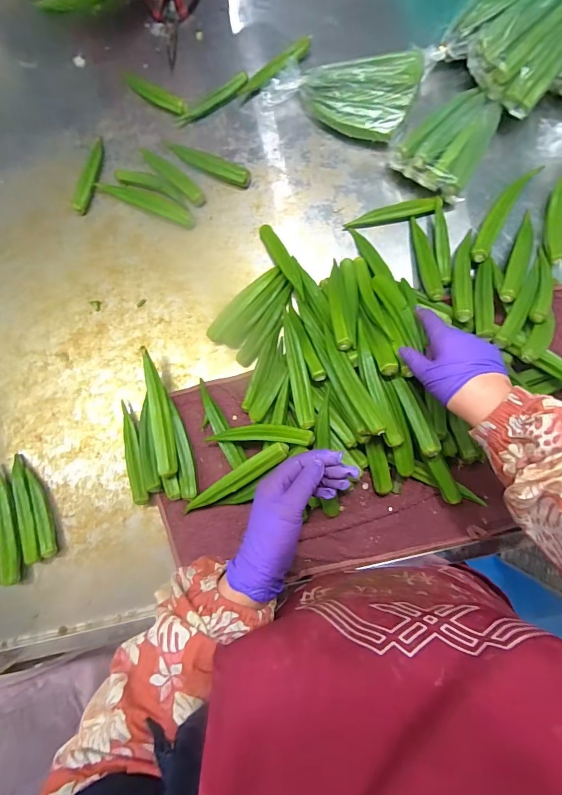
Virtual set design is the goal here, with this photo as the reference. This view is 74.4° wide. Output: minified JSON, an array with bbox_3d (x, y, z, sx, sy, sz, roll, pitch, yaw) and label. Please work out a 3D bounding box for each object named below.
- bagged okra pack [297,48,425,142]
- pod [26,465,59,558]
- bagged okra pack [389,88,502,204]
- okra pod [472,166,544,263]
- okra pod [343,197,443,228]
[{"bbox_3d":[0.110,-0.442,0.532,0.166,0.060,0.117,22,84,7],"label":"bagged okra pack"},{"bbox_3d":[-0.320,0.153,0.497,0.017,0.022,0.119,-20,81,1],"label":"pod"},{"bbox_3d":[0.235,-0.352,0.508,0.108,0.055,0.147,36,85,8],"label":"bagged okra pack"},{"bbox_3d":[0.296,-0.248,0.499,0.027,0.019,0.158,32,85,8],"label":"okra pod"},{"bbox_3d":[0.156,-0.257,0.516,0.126,0.025,0.019,-6,81,3],"label":"okra pod"}]

